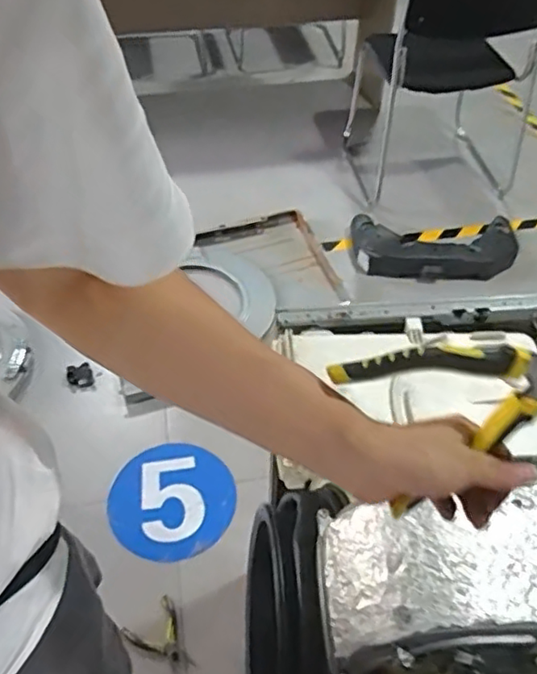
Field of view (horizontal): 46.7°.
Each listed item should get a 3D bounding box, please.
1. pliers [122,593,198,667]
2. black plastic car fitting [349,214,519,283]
[{"bbox_3d":[-0.208,0.590,1.203,0.107,0.014,0.135,-28,55,-23],"label":"pliers"},{"bbox_3d":[0.456,-0.236,1.752,0.452,0.069,0.209,7,49,5],"label":"black plastic car fitting"}]

